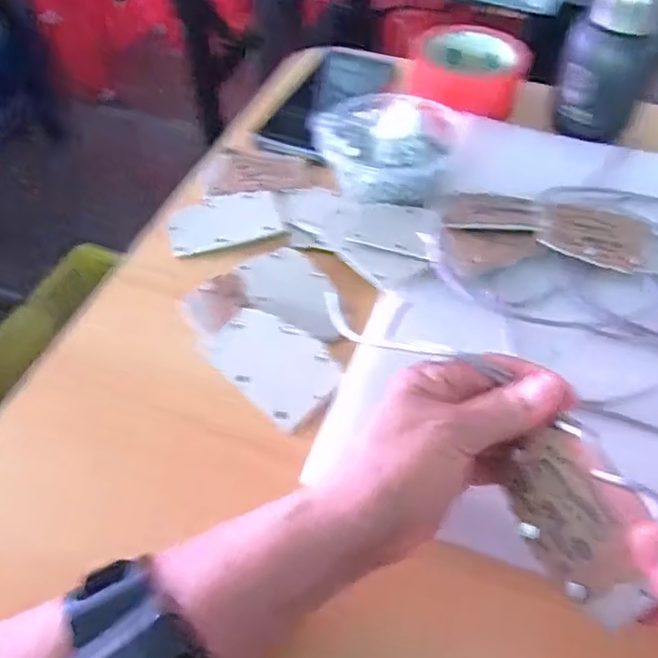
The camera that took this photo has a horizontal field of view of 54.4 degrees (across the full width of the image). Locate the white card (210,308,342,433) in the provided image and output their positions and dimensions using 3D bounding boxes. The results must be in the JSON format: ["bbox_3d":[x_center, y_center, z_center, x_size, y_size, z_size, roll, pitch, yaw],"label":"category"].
[{"bbox_3d":[-0.035,0.020,0.401,0.083,0.005,0.056,38,66,23],"label":"white card"}]

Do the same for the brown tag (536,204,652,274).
[{"bbox_3d":[0.183,-0.064,0.441,0.070,0.006,0.052,18,54,15],"label":"brown tag"}]

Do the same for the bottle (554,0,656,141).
[{"bbox_3d":[0.225,-0.214,0.518,0.070,0.108,0.055,24,56,19],"label":"bottle"}]

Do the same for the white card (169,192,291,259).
[{"bbox_3d":[-0.078,-0.082,0.483,0.082,0.009,0.061,-13,52,-9],"label":"white card"}]

